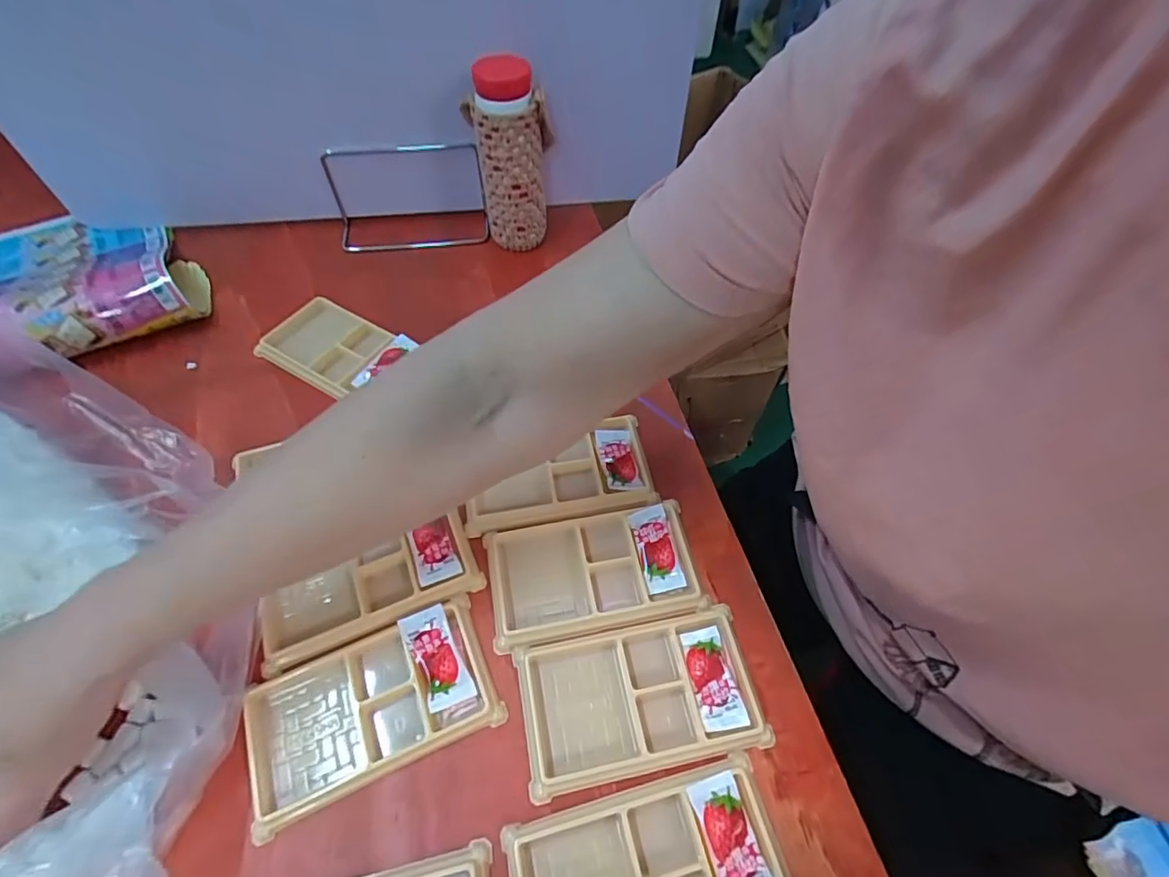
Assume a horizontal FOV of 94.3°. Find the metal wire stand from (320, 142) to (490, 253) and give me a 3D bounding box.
[{"bbox_3d":[-0.181,-0.243,0.538,0.161,0.076,0.064,-4,56,-4],"label":"metal wire stand"}]

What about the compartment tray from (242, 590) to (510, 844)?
[{"bbox_3d":[-0.123,0.153,0.315,0.134,0.009,0.077,-21,59,-13],"label":"compartment tray"}]

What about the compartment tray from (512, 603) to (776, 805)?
[{"bbox_3d":[0.031,0.149,0.318,0.134,0.012,0.079,-10,57,-7],"label":"compartment tray"}]

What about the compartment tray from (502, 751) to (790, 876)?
[{"bbox_3d":[0.034,0.219,0.272,0.136,0.012,0.075,-12,58,-8],"label":"compartment tray"}]

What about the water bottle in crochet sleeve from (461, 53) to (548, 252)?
[{"bbox_3d":[-0.066,-0.253,0.496,0.067,0.156,0.050,-5,57,-5],"label":"water bottle in crochet sleeve"}]

